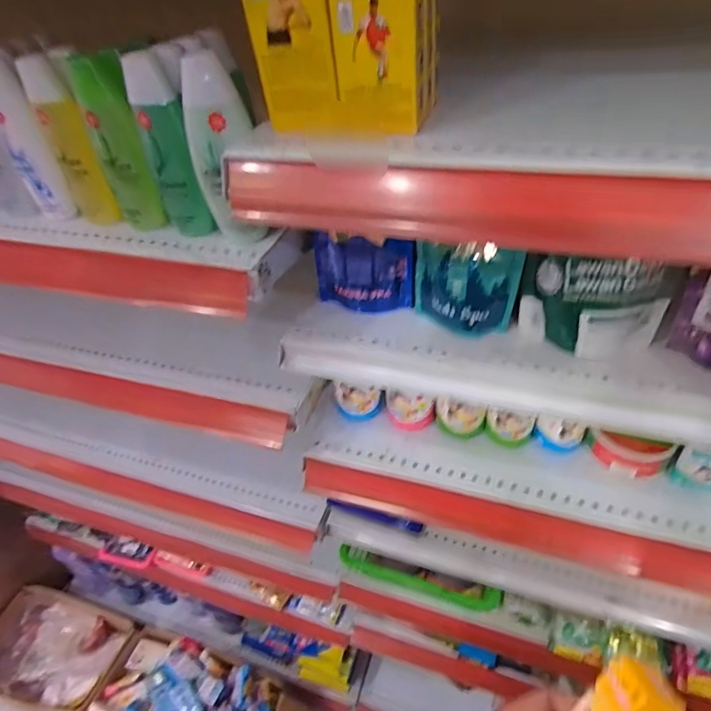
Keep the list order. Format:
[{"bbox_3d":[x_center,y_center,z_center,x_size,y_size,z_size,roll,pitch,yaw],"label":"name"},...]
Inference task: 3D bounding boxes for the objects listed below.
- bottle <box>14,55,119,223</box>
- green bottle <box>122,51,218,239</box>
[{"bbox_3d":[-0.243,-0.175,0.418,0.030,0.139,0.044,-29,47,-21],"label":"bottle"},{"bbox_3d":[-0.144,-0.162,0.391,0.041,0.137,0.032,8,45,16],"label":"green bottle"}]

